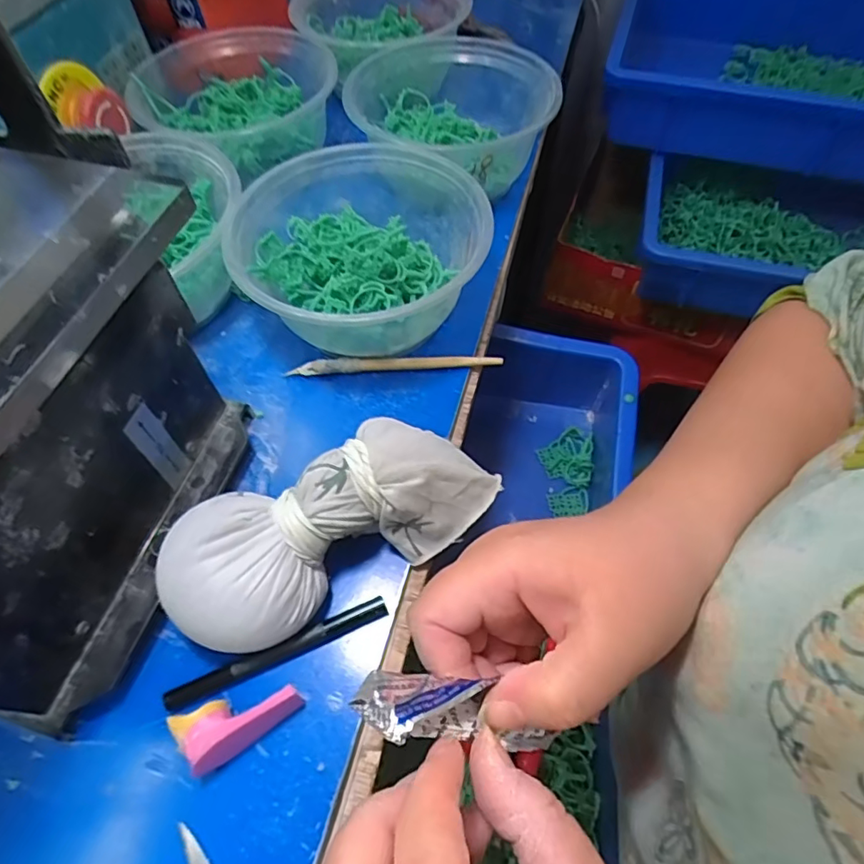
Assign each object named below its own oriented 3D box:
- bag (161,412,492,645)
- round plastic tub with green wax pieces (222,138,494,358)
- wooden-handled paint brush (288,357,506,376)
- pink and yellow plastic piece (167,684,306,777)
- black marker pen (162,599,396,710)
[{"bbox_3d":[-0.041,0.038,0.240,0.145,0.046,0.063,-29,62,-16],"label":"bag"},{"bbox_3d":[-0.038,-0.092,0.306,0.128,0.064,0.134,-1,58,1],"label":"round plastic tub with green wax pieces"},{"bbox_3d":[-0.020,-0.038,0.306,0.116,0.009,0.007,-3,58,-1],"label":"wooden-handled paint brush"},{"bbox_3d":[-0.073,0.110,0.211,0.043,0.020,0.021,-27,61,-15],"label":"pink and yellow plastic piece"},{"bbox_3d":[-0.063,0.092,0.230,0.093,0.010,0.009,-22,60,-12],"label":"black marker pen"}]

